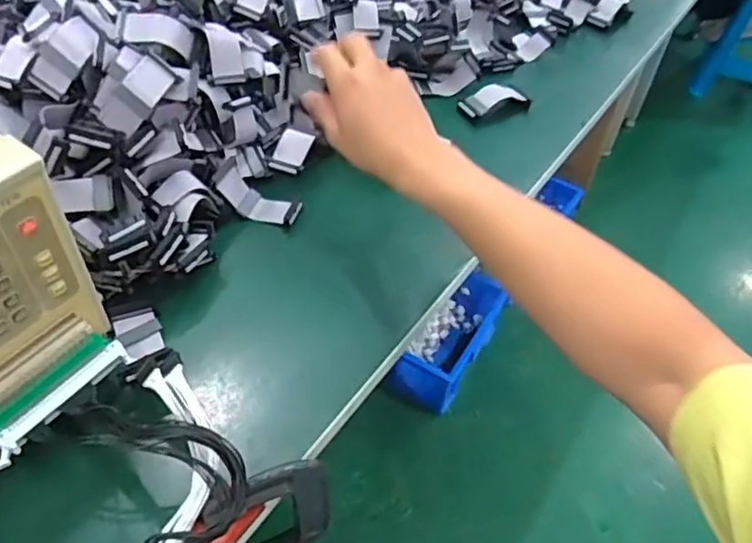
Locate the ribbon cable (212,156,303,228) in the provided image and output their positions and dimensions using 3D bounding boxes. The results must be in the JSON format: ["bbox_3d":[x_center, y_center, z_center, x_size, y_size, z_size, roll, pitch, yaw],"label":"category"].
[{"bbox_3d":[-0.118,-0.077,0.617,0.087,0.027,0.043,30,48,-6],"label":"ribbon cable"}]

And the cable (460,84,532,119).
[{"bbox_3d":[0.149,-0.217,0.772,0.089,0.020,0.035,-16,50,-19],"label":"cable"}]

